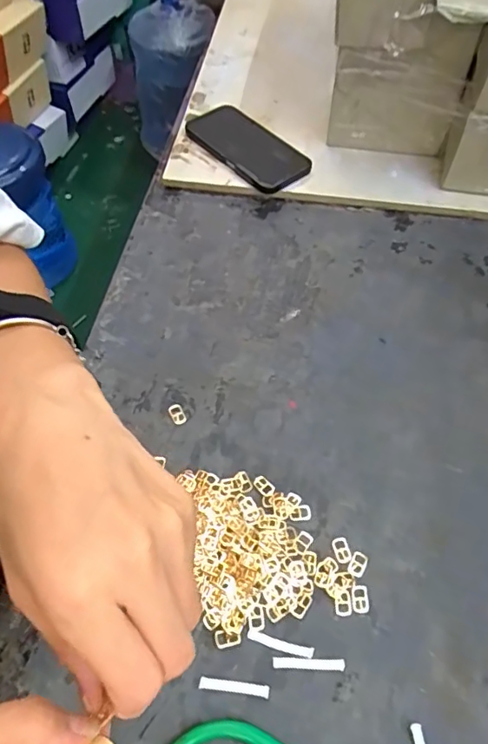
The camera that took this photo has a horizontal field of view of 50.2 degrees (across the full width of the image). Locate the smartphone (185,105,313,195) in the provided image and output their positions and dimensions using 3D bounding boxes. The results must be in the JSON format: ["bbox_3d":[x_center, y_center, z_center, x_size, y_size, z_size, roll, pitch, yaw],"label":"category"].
[{"bbox_3d":[0.007,-0.282,0.647,0.081,0.014,0.178,-31,61,-22],"label":"smartphone"}]

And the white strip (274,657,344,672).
[{"bbox_3d":[0.046,0.207,0.369,0.050,0.004,0.007,1,58,1],"label":"white strip"}]

